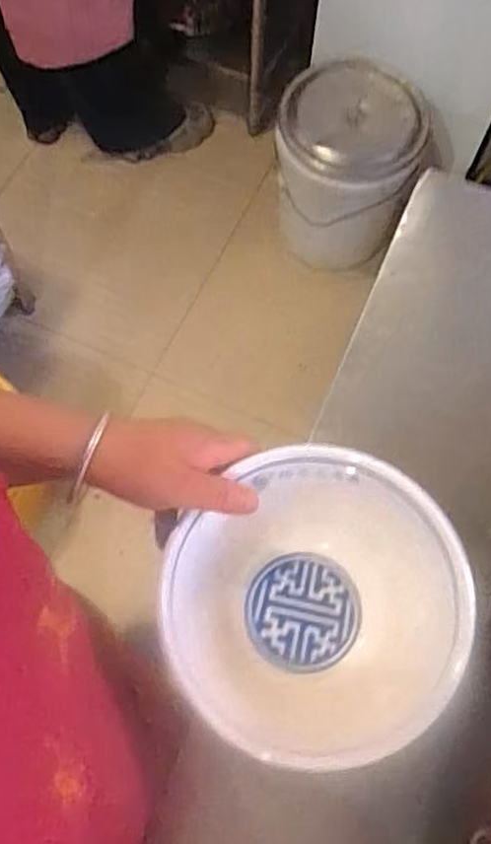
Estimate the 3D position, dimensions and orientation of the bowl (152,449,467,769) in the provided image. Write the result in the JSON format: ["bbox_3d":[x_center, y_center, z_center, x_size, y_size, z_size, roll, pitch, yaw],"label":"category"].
[{"bbox_3d":[0.046,0.123,0.459,0.181,0.082,0.189,3,68,0],"label":"bowl"}]

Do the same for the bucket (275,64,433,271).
[{"bbox_3d":[0.214,-0.550,1.498,0.305,0.317,0.350,7,68,2],"label":"bucket"}]

